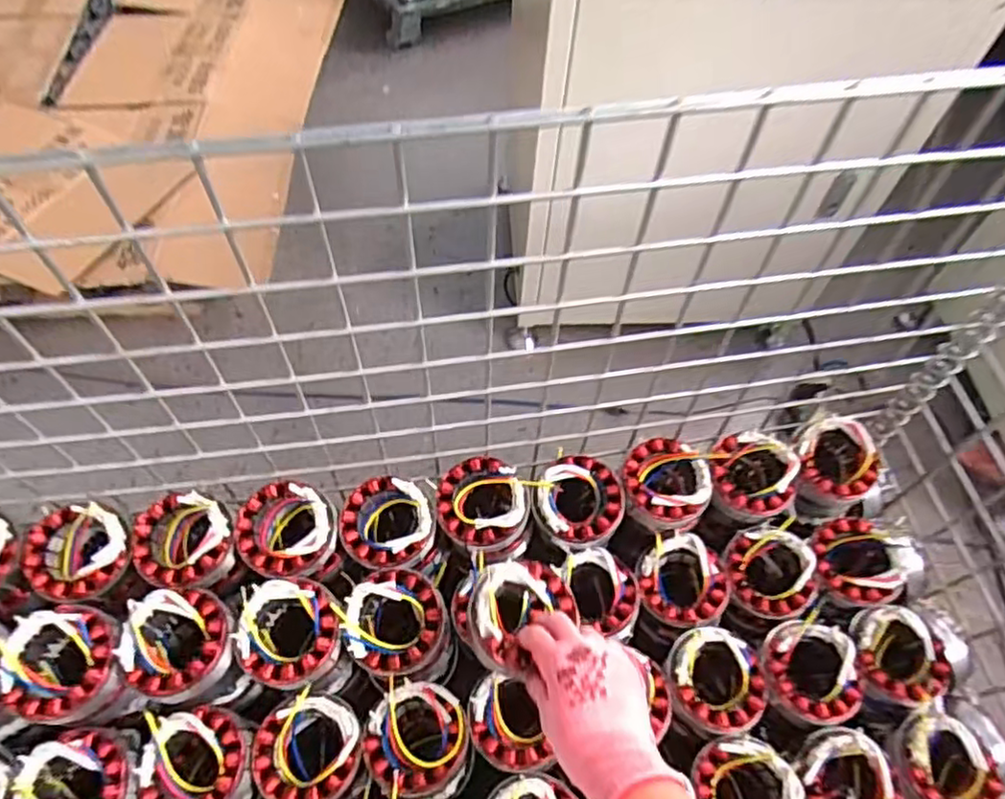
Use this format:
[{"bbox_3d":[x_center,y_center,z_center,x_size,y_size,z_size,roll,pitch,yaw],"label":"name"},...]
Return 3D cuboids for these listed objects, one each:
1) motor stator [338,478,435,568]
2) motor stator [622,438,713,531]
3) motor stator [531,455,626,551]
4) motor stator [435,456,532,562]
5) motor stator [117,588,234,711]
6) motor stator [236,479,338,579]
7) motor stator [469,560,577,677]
[{"bbox_3d":[-0.107,0.121,0.624,0.086,0.050,0.086,2,58,-3],"label":"motor stator"},{"bbox_3d":[0.160,0.087,0.657,0.089,0.050,0.087,2,58,-3],"label":"motor stator"},{"bbox_3d":[0.074,0.101,0.647,0.086,0.055,0.084,2,58,-3],"label":"motor stator"},{"bbox_3d":[-0.018,0.106,0.639,0.086,0.072,0.084,2,58,-3],"label":"motor stator"},{"bbox_3d":[-0.269,0.207,0.557,0.084,0.058,0.084,2,58,-3],"label":"motor stator"},{"bbox_3d":[-0.197,0.118,0.608,0.085,0.046,0.083,2,58,-3],"label":"motor stator"},{"bbox_3d":[0.009,0.174,0.531,0.082,0.032,0.083,8,69,-20],"label":"motor stator"}]

